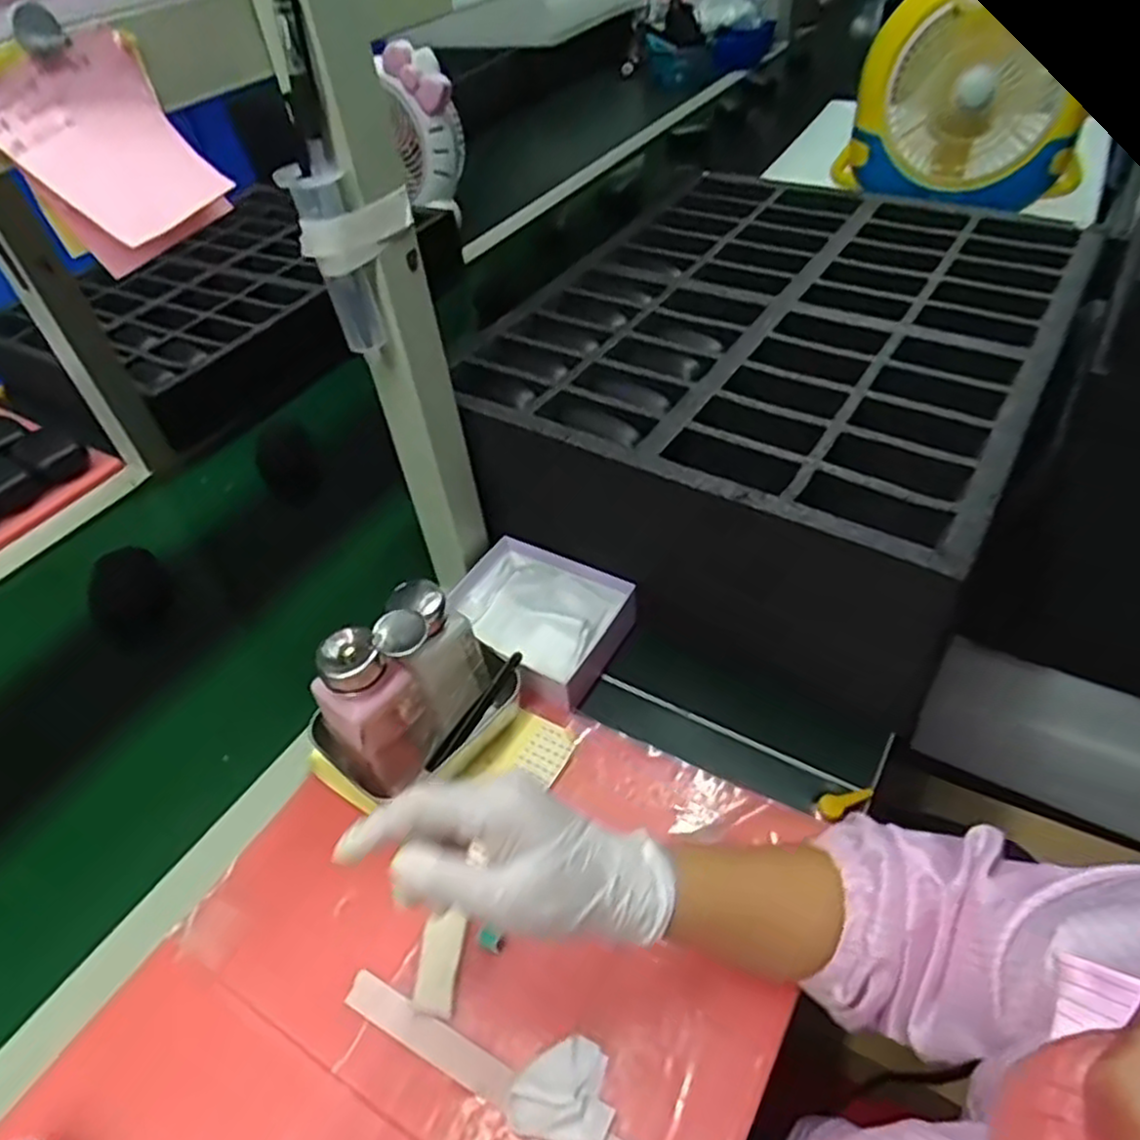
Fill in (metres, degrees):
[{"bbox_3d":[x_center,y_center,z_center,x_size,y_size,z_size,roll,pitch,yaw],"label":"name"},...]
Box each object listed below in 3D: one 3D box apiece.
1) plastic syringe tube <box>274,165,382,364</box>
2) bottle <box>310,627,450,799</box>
[{"bbox_3d":[-0.138,-0.177,0.445,0.027,0.115,0.025,23,52,26],"label":"plastic syringe tube"},{"bbox_3d":[-0.125,0.090,0.483,0.046,0.115,0.057,27,54,29],"label":"bottle"}]

